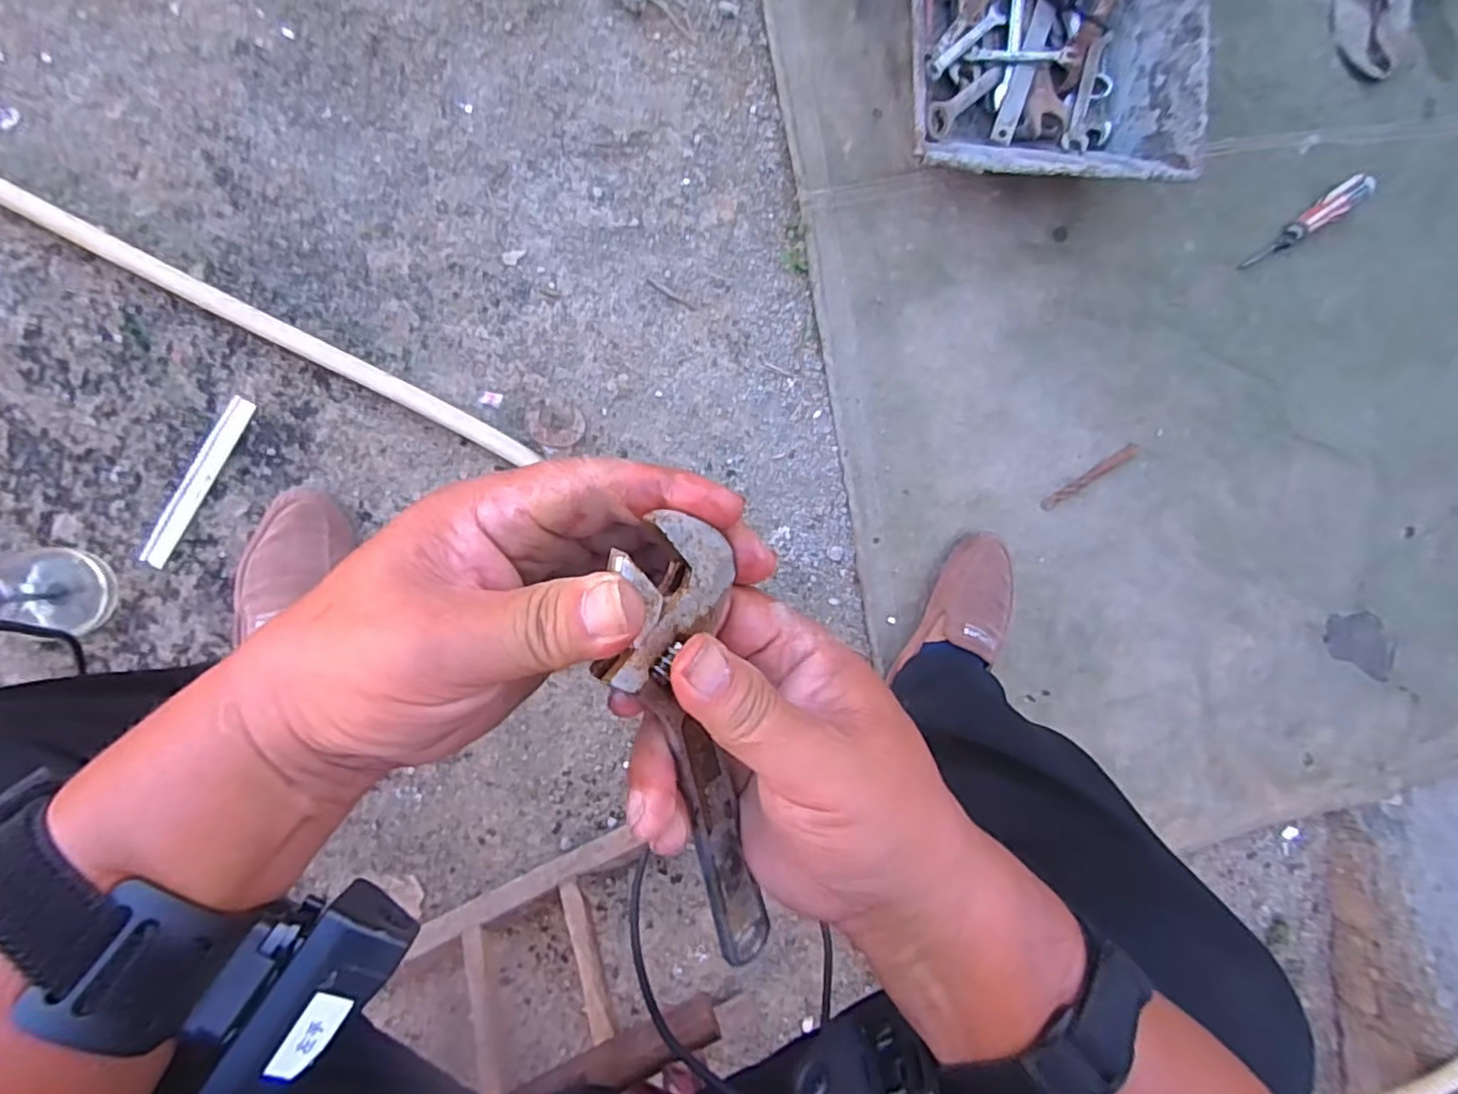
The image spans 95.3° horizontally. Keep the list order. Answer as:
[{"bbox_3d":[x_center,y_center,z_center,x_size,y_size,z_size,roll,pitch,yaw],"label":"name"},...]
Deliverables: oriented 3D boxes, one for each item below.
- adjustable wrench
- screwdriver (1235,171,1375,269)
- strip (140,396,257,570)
[{"bbox_3d":[-0.010,0.081,0.233,0.041,0.024,0.193,-11,118,-6],"label":"adjustable wrench"},{"bbox_3d":[0.690,-0.390,0.782,0.192,0.031,0.033,-33,99,-9],"label":"screwdriver"},{"bbox_3d":[-0.510,-0.063,0.638,0.024,0.008,0.179,29,87,-12],"label":"strip"}]

